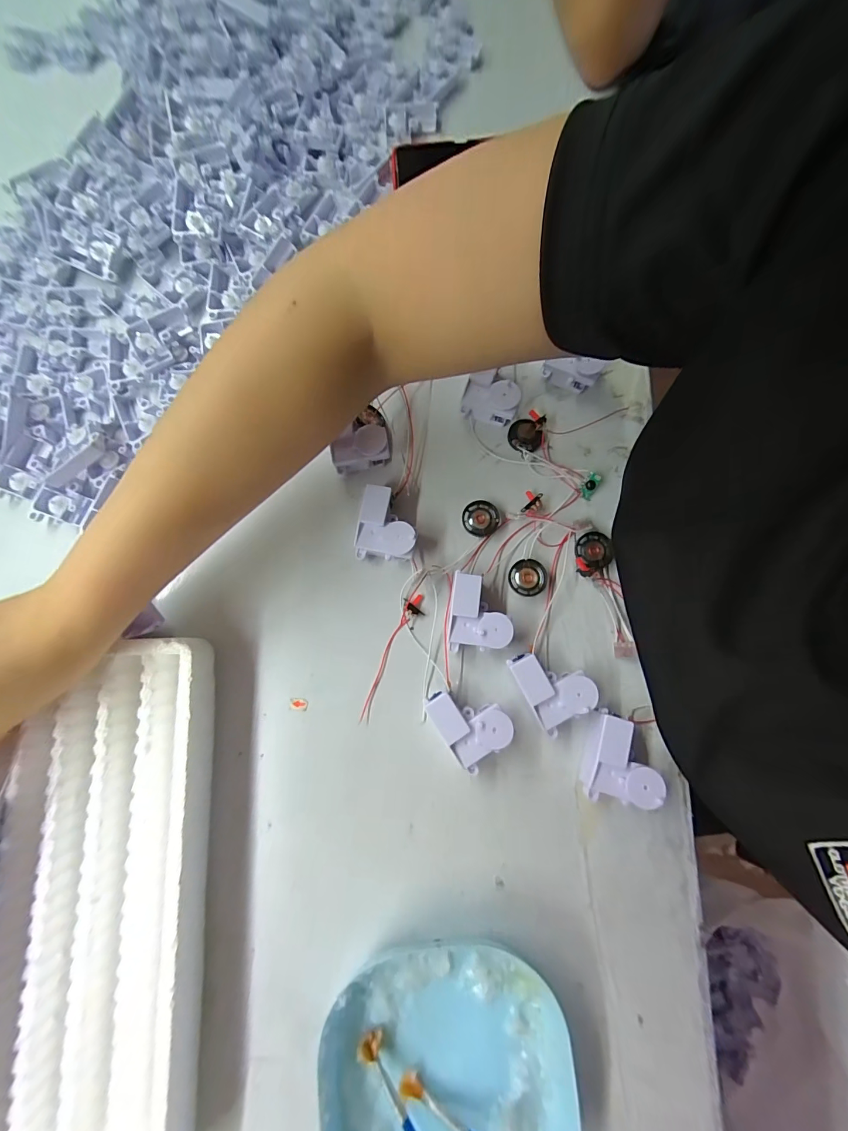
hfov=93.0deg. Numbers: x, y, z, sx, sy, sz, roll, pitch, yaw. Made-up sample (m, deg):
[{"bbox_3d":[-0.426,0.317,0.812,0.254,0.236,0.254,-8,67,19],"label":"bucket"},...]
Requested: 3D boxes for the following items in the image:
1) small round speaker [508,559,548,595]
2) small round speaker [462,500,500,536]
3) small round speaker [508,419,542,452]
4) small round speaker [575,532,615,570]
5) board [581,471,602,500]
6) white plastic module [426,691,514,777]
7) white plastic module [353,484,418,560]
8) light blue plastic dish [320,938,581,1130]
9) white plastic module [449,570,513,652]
[{"bbox_3d":[0.072,0.008,0.280,0.025,0.009,0.025,0,79,0],"label":"small round speaker"},{"bbox_3d":[0.041,-0.033,0.289,0.026,0.010,0.026,0,79,0],"label":"small round speaker"},{"bbox_3d":[0.074,-0.097,0.298,0.021,0.009,0.025,-31,81,-6],"label":"small round speaker"},{"bbox_3d":[0.119,-0.011,0.282,0.023,0.010,0.025,0,79,0],"label":"small round speaker"},{"bbox_3d":[0.120,-0.058,0.291,0.010,0.009,0.017,22,80,4],"label":"board"},{"bbox_3d":[0.028,0.097,0.257,0.038,0.027,0.049,-40,82,-7],"label":"white plastic module"},{"bbox_3d":[-0.025,-0.028,0.280,0.039,0.023,0.049,5,79,1],"label":"white plastic module"},{"bbox_3d":[0.013,0.283,0.220,0.129,0.023,0.123,2,79,0],"label":"light blue plastic dish"},{"bbox_3d":[0.037,0.031,0.268,0.038,0.024,0.048,2,79,0],"label":"white plastic module"}]

